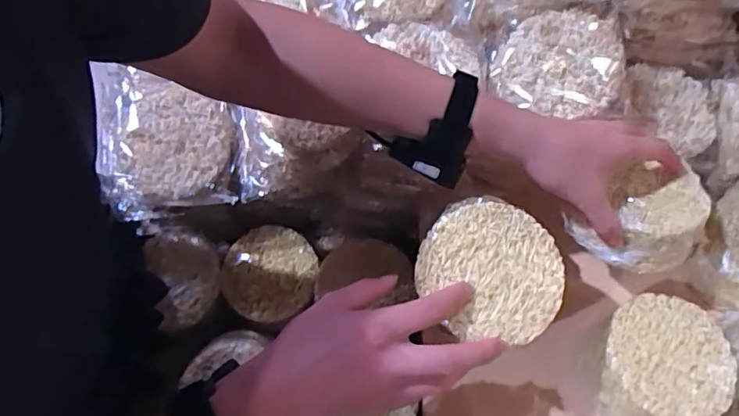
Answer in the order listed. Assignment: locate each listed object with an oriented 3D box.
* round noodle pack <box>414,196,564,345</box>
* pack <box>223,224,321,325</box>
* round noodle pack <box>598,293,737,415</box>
[{"bbox_3d":[0.098,0.050,0.446,0.112,0.021,0.107,24,68,12],"label":"round noodle pack"},{"bbox_3d":[-0.120,0.078,0.660,0.111,0.018,0.108,-1,65,2],"label":"pack"},{"bbox_3d":[0.271,0.149,0.526,0.117,0.073,0.110,-1,65,2],"label":"round noodle pack"}]

